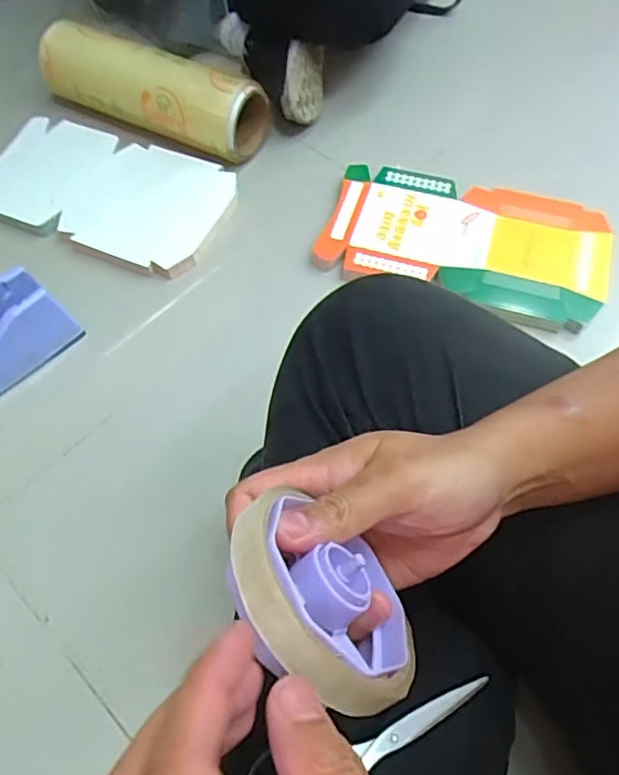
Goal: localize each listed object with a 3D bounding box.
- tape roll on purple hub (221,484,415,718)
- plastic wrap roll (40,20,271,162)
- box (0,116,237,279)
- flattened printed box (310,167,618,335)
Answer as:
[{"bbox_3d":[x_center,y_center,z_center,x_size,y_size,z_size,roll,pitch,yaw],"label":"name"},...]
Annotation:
[{"bbox_3d":[0.001,0.082,0.224,0.081,0.030,0.074,44,24,-5],"label":"tape roll on purple hub"},{"bbox_3d":[-0.201,-0.399,0.788,0.350,0.092,0.086,25,63,15],"label":"plastic wrap roll"},{"bbox_3d":[-0.264,-0.254,0.764,0.327,0.026,0.173,23,67,10],"label":"box"},{"bbox_3d":[0.181,-0.168,0.705,0.317,0.038,0.167,14,61,9],"label":"flattened printed box"}]

